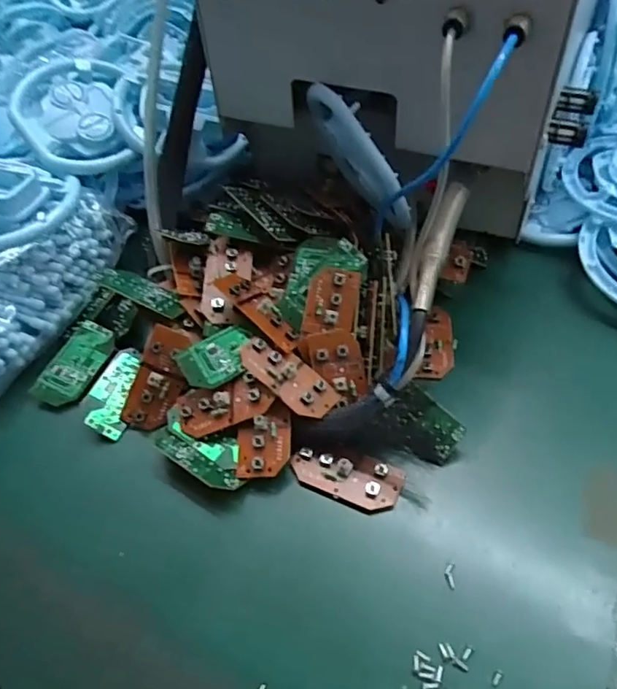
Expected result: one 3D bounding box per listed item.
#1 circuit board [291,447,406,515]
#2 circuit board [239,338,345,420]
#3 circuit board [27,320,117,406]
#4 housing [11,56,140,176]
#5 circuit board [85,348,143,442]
[{"bbox_3d":[0.021,0.071,0.304,0.059,0.009,0.029,14,53,16],"label":"circuit board"},{"bbox_3d":[-0.012,0.018,0.317,0.060,0.006,0.027,37,60,9],"label":"circuit board"},{"bbox_3d":[-0.151,0.012,0.366,0.034,0.007,0.060,11,52,14],"label":"circuit board"},{"bbox_3d":[-0.181,-0.175,0.432,0.081,0.032,0.111,-12,70,-12],"label":"housing"},{"bbox_3d":[-0.122,0.029,0.346,0.026,0.009,0.056,16,60,-12],"label":"circuit board"}]

